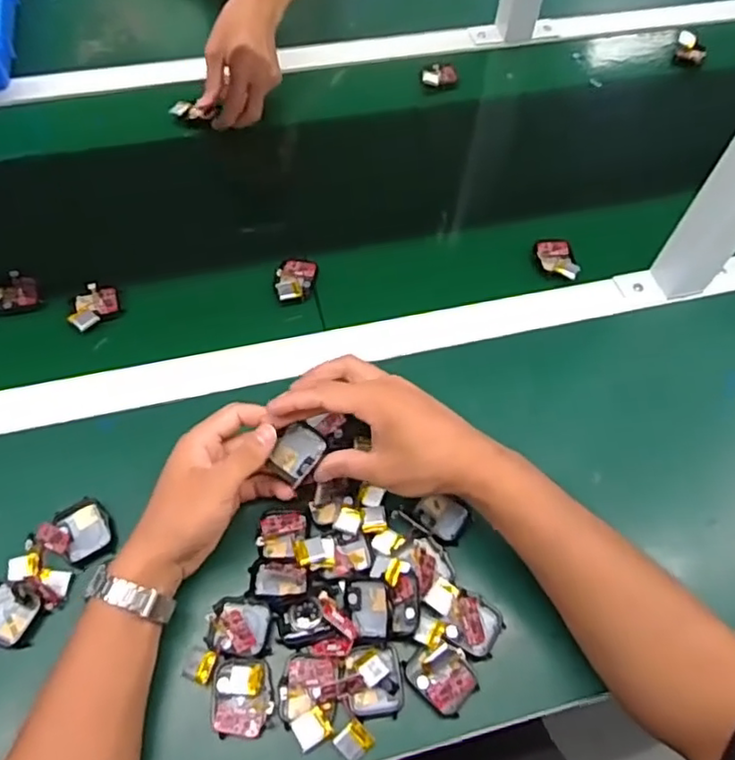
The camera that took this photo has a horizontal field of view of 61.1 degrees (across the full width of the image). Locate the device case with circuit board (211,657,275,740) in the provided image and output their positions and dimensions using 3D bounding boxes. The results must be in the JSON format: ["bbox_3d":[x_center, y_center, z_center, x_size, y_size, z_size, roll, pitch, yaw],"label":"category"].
[{"bbox_3d":[-0.085,0.213,0.417,0.040,0.010,0.048,-7,60,-7],"label":"device case with circuit board"}]

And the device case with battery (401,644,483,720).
[{"bbox_3d":[0.052,0.203,0.427,0.039,0.015,0.044,-35,67,-21],"label":"device case with battery"}]

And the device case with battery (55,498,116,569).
[{"bbox_3d":[-0.211,0.113,0.468,0.035,0.013,0.044,-27,64,-18],"label":"device case with battery"}]

